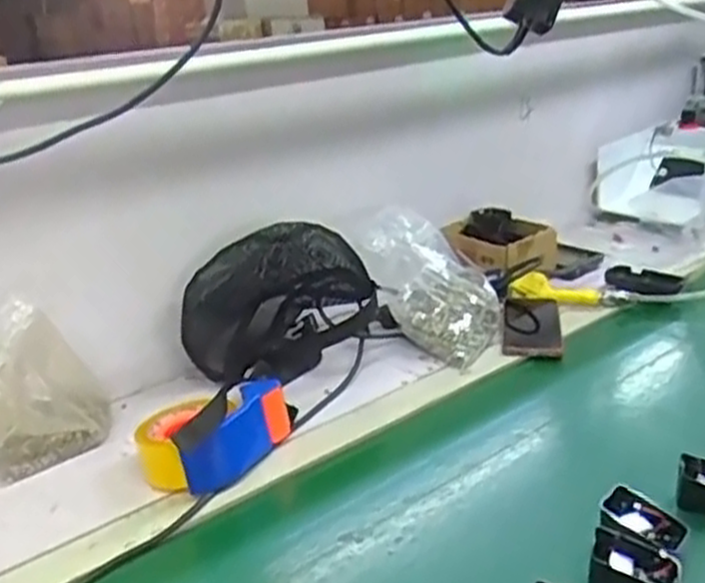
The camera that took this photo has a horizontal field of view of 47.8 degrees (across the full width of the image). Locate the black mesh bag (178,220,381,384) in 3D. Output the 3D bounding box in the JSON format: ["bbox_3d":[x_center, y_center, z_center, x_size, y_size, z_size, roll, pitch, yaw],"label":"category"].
[{"bbox_3d":[-0.101,0.014,1.021,0.231,0.171,0.097,-19,26,-35],"label":"black mesh bag"}]

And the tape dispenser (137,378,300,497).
[{"bbox_3d":[-0.145,0.142,0.828,0.107,0.075,0.156,12,25,38],"label":"tape dispenser"}]

